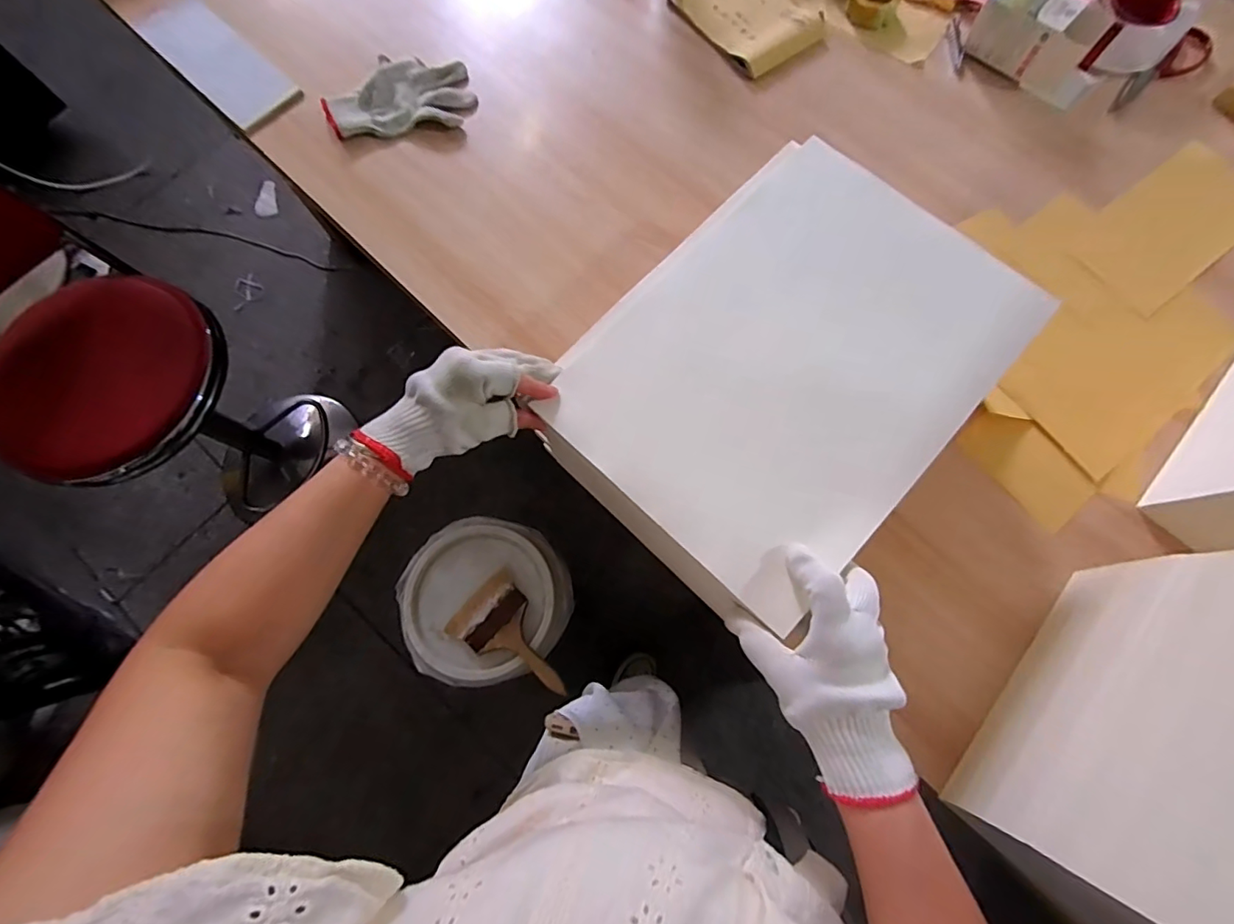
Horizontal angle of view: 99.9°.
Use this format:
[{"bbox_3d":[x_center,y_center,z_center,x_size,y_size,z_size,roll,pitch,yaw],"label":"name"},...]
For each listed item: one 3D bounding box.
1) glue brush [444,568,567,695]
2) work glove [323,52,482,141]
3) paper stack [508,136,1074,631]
[{"bbox_3d":[-0.155,0.277,0.830,0.204,0.014,0.121,34,78,9],"label":"glue brush"},{"bbox_3d":[-0.290,-0.491,0.693,0.188,0.024,0.114,-9,73,-2],"label":"work glove"},{"bbox_3d":[0.137,-0.085,0.431,0.277,0.032,0.372,42,78,12],"label":"paper stack"}]

